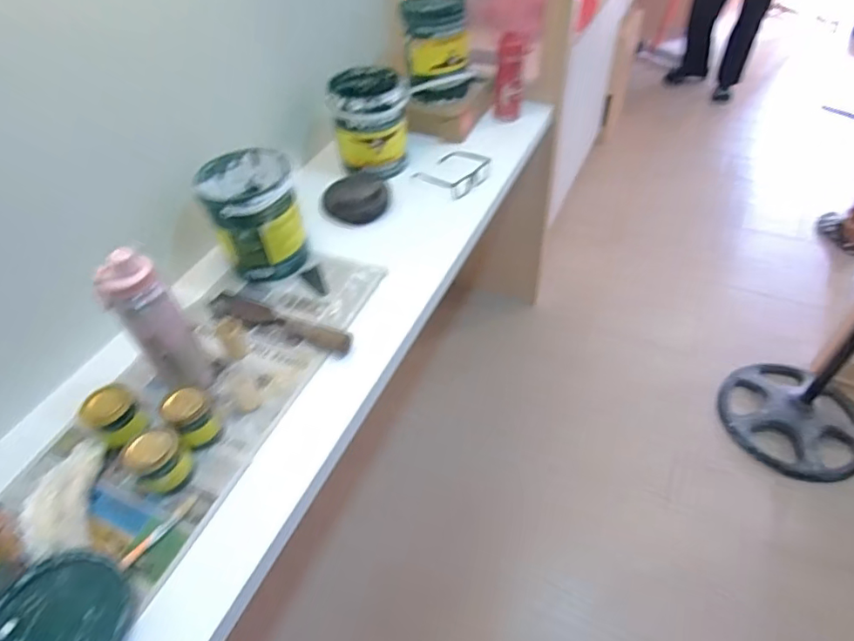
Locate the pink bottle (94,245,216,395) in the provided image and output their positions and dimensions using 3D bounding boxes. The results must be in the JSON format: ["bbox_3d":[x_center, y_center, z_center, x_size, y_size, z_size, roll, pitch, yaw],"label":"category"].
[{"bbox_3d":[-0.397,0.014,0.801,0.081,0.268,0.073,-28,52,-21],"label":"pink bottle"}]

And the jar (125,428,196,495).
[{"bbox_3d":[-0.374,0.197,0.753,0.066,0.081,0.062,-2,47,2],"label":"jar"}]

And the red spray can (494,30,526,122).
[{"bbox_3d":[0.211,-0.618,1.353,0.074,0.206,0.083,2,47,6],"label":"red spray can"}]

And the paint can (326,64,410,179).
[{"bbox_3d":[-0.132,-0.461,1.244,0.170,0.181,0.174,-9,47,-4],"label":"paint can"}]

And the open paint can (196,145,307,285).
[{"bbox_3d":[-0.329,-0.196,1.042,0.158,0.204,0.171,-2,47,2],"label":"open paint can"}]

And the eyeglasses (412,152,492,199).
[{"bbox_3d":[0.070,-0.348,1.254,0.130,0.032,0.153,35,58,30],"label":"eyeglasses"}]

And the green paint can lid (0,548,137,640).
[{"bbox_3d":[-0.443,0.363,0.634,0.165,0.032,0.163,-2,47,2],"label":"green paint can lid"}]

